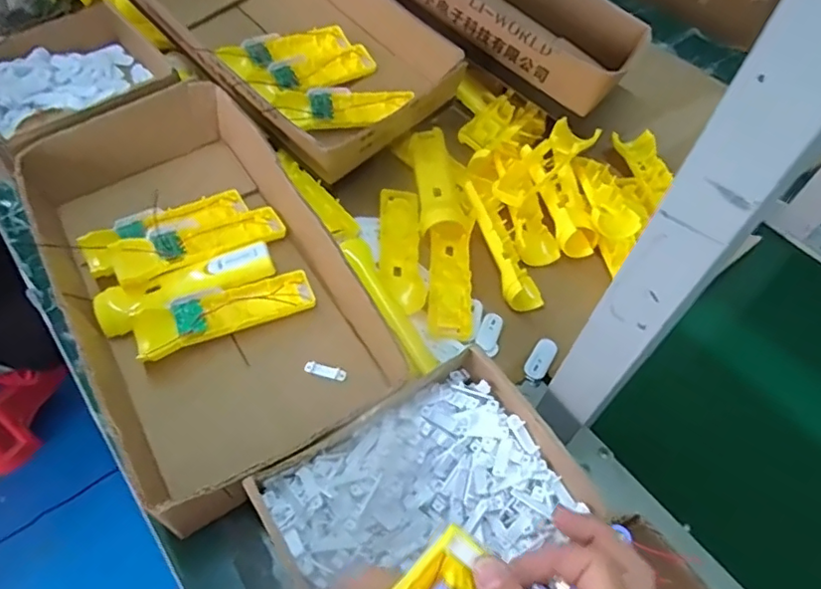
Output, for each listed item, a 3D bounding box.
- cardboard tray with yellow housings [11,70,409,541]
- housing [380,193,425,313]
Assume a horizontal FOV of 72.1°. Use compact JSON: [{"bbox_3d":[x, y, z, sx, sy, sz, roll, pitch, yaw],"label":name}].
[{"bbox_3d":[-0.222,-0.039,0.570,0.240,0.096,0.393,-27,59,-22],"label":"cardboard tray with yellow housings"},{"bbox_3d":[-0.010,-0.051,0.596,0.045,0.018,0.161,-1,53,-5],"label":"housing"}]

